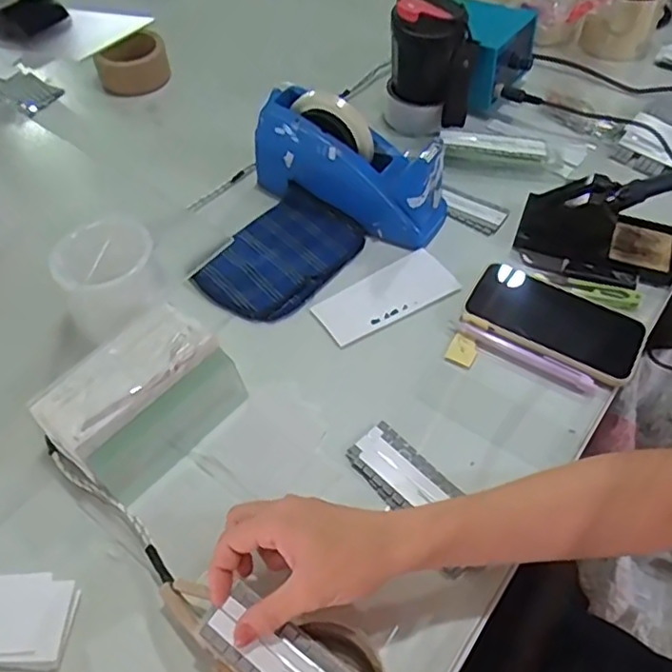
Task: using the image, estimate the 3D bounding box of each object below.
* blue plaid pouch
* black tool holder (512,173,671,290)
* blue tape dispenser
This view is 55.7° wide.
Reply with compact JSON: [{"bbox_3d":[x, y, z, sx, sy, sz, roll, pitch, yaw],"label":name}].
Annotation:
[{"bbox_3d":[-0.054,-0.084,0.655,0.111,0.016,0.161,29,58,22],"label":"blue plaid pouch"},{"bbox_3d":[0.271,-0.114,0.642,0.158,0.060,0.095,17,54,14],"label":"black tool holder"},{"bbox_3d":[0.016,-0.178,0.671,0.219,0.124,0.064,30,57,8],"label":"blue tape dispenser"}]

